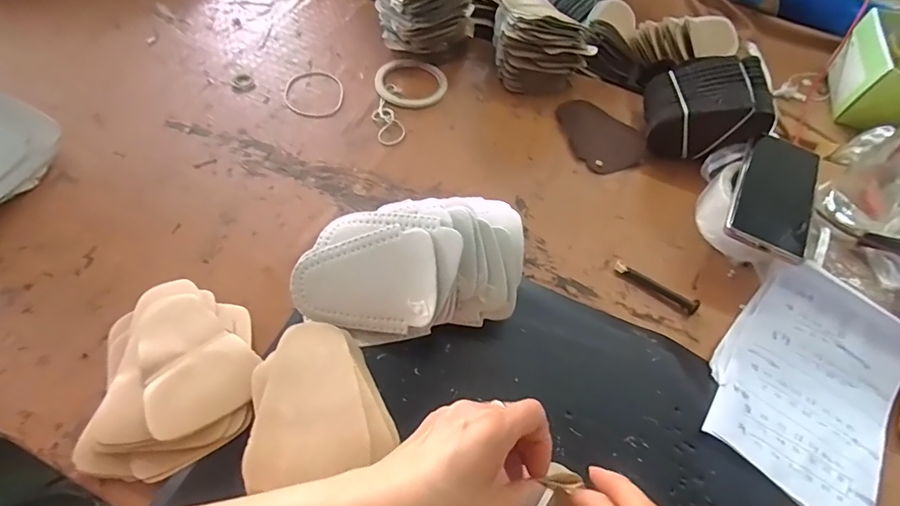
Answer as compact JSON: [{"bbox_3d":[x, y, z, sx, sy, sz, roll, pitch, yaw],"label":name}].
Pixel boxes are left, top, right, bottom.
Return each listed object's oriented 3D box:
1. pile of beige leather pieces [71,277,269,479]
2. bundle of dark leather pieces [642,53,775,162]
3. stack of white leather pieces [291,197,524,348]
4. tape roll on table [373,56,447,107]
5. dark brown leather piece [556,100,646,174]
[{"bbox_3d":[-0.223,0.092,0.390,0.129,0.036,0.164,-6,58,-8],"label":"pile of beige leather pieces"},{"bbox_3d":[0.304,-0.176,0.581,0.120,0.087,0.115,11,57,3],"label":"bundle of dark leather pieces"},{"bbox_3d":[-0.036,0.005,0.419,0.199,0.058,0.125,-8,58,-9],"label":"stack of white leather pieces"},{"bbox_3d":[-0.051,-0.227,0.632,0.092,0.006,0.094,2,57,-3],"label":"tape roll on table"},{"bbox_3d":[0.194,-0.155,0.612,0.095,0.005,0.125,-7,58,-8],"label":"dark brown leather piece"}]

